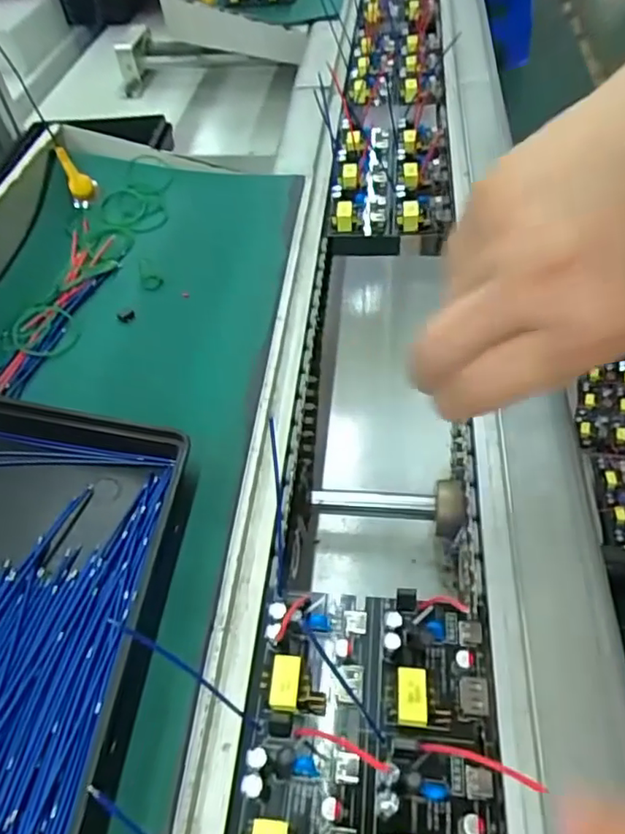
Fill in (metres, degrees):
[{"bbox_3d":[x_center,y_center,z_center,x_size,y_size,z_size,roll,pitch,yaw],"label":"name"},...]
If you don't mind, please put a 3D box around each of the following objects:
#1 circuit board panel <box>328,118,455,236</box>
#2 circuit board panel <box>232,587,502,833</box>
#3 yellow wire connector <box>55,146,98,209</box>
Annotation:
[{"bbox_3d":[0.062,-0.198,0.453,0.088,0.019,0.160,3,52,6],"label":"circuit board panel"},{"bbox_3d":[0.019,0.133,0.195,0.088,0.015,0.152,2,51,5],"label":"circuit board panel"},{"bbox_3d":[-0.172,-0.176,0.423,0.020,0.042,0.011,-35,25,-28],"label":"yellow wire connector"}]

